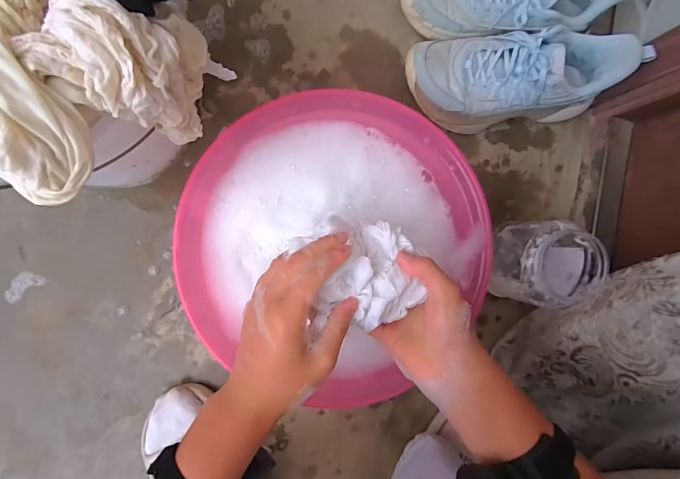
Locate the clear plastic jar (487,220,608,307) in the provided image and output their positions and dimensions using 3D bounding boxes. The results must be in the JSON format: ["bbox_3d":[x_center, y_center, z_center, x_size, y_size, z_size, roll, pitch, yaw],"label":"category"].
[{"bbox_3d":[0.255,0.030,0.484,0.086,0.138,0.101,6,91,-7],"label":"clear plastic jar"}]

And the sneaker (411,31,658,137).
[{"bbox_3d":[0.222,-0.215,0.484,0.254,0.120,0.107,-9,92,-7],"label":"sneaker"}]

